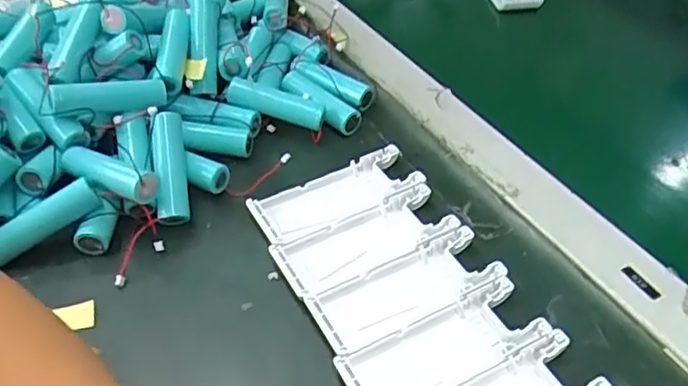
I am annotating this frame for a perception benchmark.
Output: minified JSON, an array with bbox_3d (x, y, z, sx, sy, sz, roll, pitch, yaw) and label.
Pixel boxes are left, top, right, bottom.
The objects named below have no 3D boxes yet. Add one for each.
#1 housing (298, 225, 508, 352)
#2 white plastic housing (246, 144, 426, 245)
[{"bbox_3d":[0.033,0.051,0.332,0.102,0.008,0.039,-20,51,-20],"label":"housing"},{"bbox_3d":[-0.004,0.001,0.379,0.103,0.009,0.038,-22,52,-22],"label":"white plastic housing"}]

